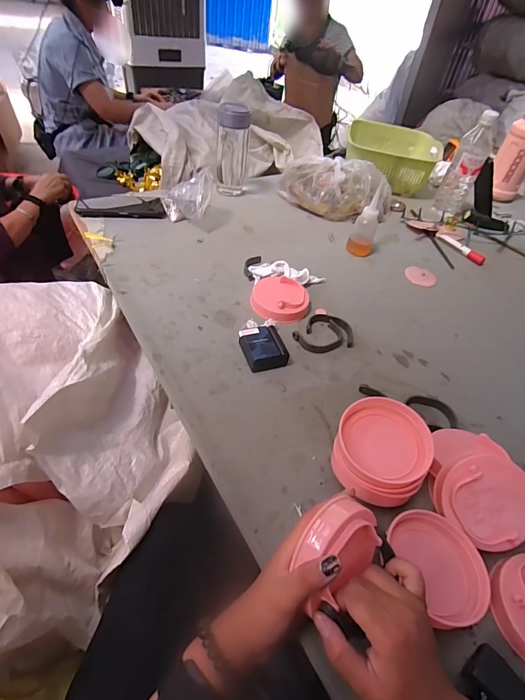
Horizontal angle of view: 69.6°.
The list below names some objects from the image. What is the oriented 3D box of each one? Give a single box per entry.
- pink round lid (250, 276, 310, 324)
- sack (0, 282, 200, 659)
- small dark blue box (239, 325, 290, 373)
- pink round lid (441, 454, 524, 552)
[{"bbox_3d":[0.030,-0.084,0.625,0.093,0.028,0.094,5,46,-5],"label":"pink round lid"},{"bbox_3d":[-0.281,0.113,0.504,0.311,0.255,0.455,-13,50,-21],"label":"sack"},{"bbox_3d":[0.002,-0.003,0.543,0.055,0.030,0.060,-13,50,-21],"label":"small dark blue box"},{"bbox_3d":[0.238,0.157,0.393,0.092,0.015,0.089,0,78,-1],"label":"pink round lid"}]

